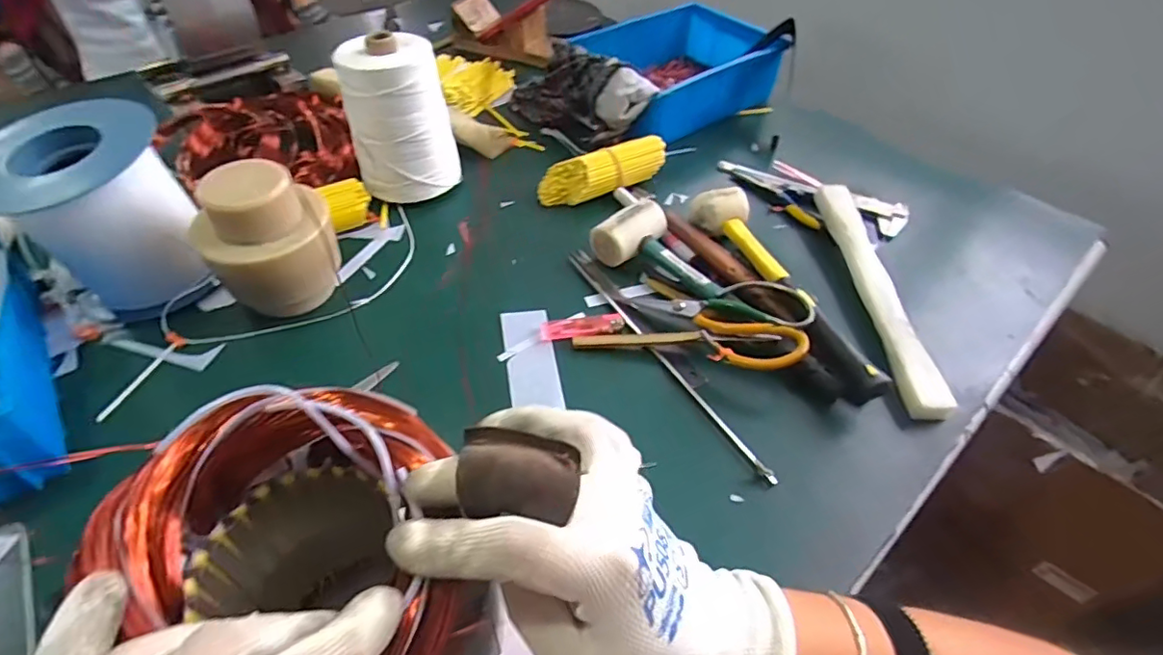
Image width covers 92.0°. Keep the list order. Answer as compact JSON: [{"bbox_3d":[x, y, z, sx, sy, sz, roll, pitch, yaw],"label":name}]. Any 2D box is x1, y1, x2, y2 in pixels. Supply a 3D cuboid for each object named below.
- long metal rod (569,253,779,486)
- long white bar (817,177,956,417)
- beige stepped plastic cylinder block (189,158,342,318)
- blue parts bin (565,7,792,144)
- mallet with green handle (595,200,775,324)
[{"bbox_3d":[0.069,0.022,0.521,0.011,0.008,0.305,-24,53,-22],"label":"long metal rod"},{"bbox_3d":[0.296,-0.046,0.571,0.035,0.029,0.305,0,48,-2],"label":"long white bar"},{"bbox_3d":[-0.280,-0.071,0.508,0.093,0.138,0.088,4,48,2],"label":"beige stepped plastic cylinder block"},{"bbox_3d":[0.128,-0.389,0.837,0.290,0.082,0.222,-30,55,-25],"label":"blue parts bin"},{"bbox_3d":[0.101,-0.058,0.559,0.075,0.045,0.191,-31,56,-26],"label":"mallet with green handle"}]

